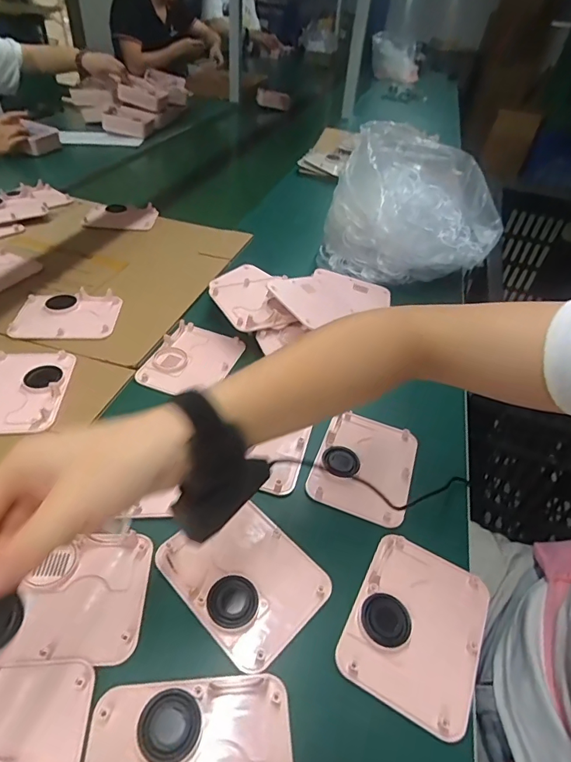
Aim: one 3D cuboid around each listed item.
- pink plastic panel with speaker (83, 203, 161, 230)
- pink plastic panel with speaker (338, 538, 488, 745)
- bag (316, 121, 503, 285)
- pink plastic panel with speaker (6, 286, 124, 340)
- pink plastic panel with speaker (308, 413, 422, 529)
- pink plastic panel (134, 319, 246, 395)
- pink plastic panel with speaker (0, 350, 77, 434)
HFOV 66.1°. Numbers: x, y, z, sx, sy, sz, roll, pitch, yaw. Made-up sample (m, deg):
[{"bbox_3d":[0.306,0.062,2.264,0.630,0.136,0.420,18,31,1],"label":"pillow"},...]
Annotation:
[{"bbox_3d":[-0.309,-0.311,0.831,0.127,0.016,0.103,-1,42,-9],"label":"pink plastic panel with speaker"},{"bbox_3d":[0.104,0.189,0.346,0.095,0.007,0.125,24,45,17],"label":"pink plastic panel with speaker"},{"bbox_3d":[0.214,-0.269,0.723,0.217,0.187,0.235,-26,51,-32],"label":"bag"},{"bbox_3d":[-0.290,-0.089,0.583,0.124,0.012,0.096,0,42,-8],"label":"pink plastic panel with speaker"},{"bbox_3d":[0.085,0.083,0.457,0.097,0.010,0.125,18,42,12],"label":"pink plastic panel with speaker"},{"bbox_3d":[-0.115,-0.027,0.552,0.097,0.016,0.120,14,42,8],"label":"pink plastic panel"},{"bbox_3d":[-0.290,0.006,0.476,0.096,0.010,0.124,-1,42,-9],"label":"pink plastic panel with speaker"}]

